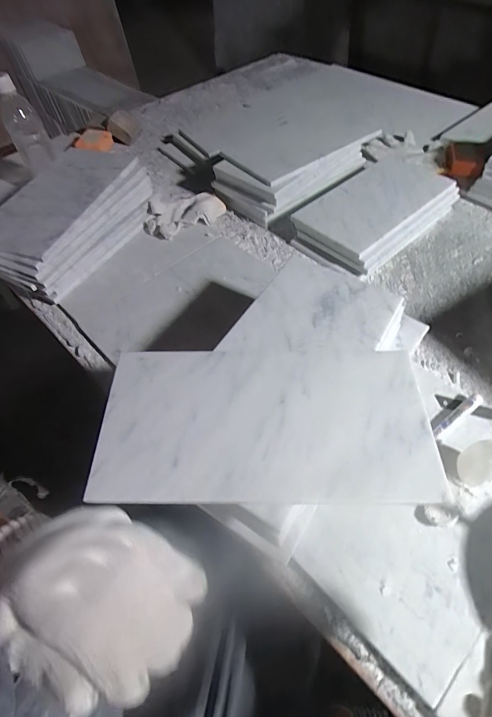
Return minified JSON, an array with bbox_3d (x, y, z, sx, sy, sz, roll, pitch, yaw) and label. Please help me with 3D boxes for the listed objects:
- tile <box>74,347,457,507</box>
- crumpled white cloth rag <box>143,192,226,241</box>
[{"bbox_3d":[0.017,0.056,0.344,0.301,0.006,0.151,0,55,1],"label":"tile"},{"bbox_3d":[-0.119,-0.284,0.705,0.159,0.027,0.105,-22,57,-13],"label":"crumpled white cloth rag"}]

